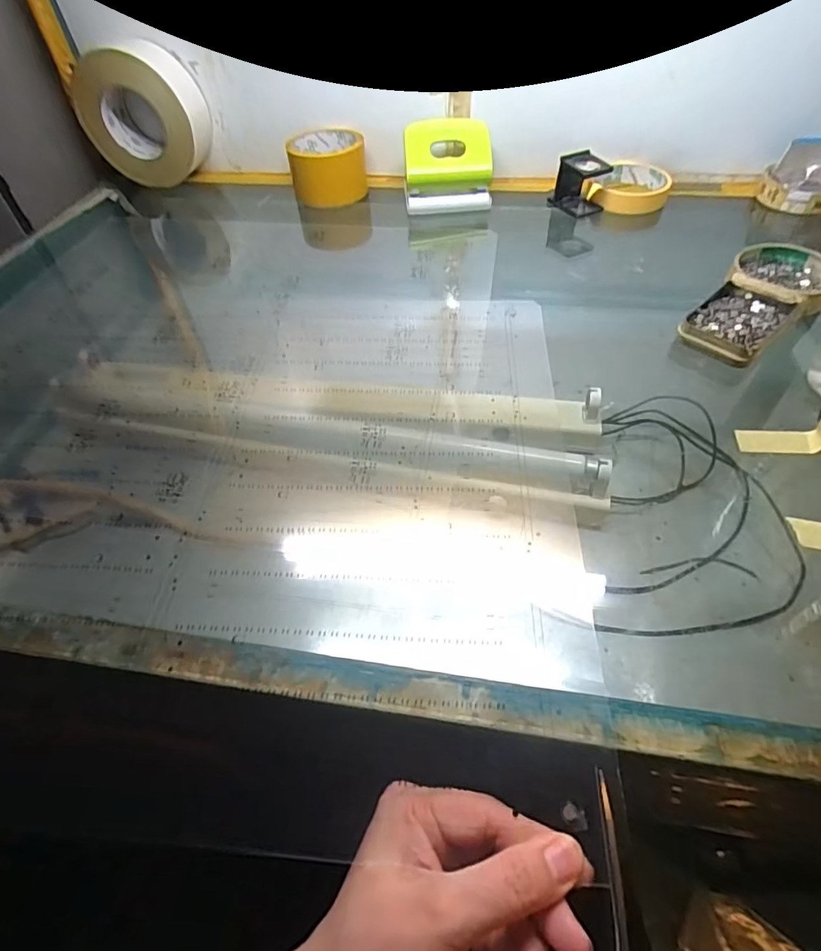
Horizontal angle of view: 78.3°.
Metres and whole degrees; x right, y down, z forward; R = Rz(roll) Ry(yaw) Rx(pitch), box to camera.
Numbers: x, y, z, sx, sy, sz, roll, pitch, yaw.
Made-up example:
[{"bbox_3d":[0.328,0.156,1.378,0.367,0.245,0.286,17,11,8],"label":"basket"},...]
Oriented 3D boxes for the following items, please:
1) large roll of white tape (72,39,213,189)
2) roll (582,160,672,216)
[{"bbox_3d":[-0.326,-0.437,0.615,0.145,0.125,0.056,4,53,7],"label":"large roll of white tape"},{"bbox_3d":[0.256,-0.339,0.591,0.090,0.025,0.090,-2,52,2],"label":"roll"}]

